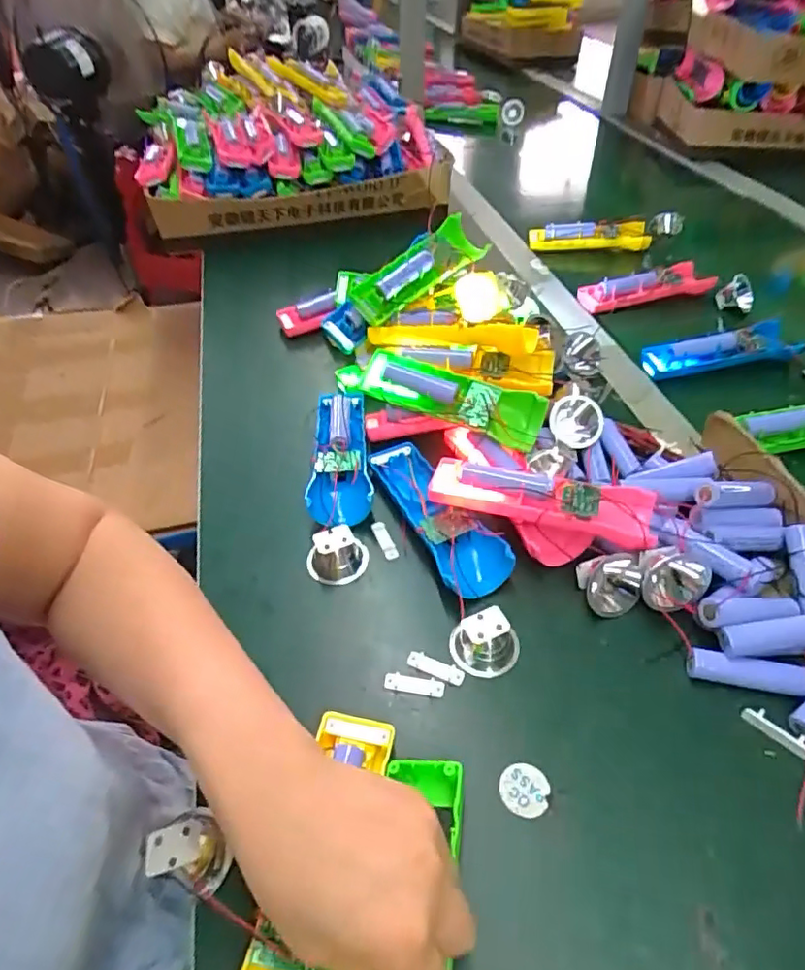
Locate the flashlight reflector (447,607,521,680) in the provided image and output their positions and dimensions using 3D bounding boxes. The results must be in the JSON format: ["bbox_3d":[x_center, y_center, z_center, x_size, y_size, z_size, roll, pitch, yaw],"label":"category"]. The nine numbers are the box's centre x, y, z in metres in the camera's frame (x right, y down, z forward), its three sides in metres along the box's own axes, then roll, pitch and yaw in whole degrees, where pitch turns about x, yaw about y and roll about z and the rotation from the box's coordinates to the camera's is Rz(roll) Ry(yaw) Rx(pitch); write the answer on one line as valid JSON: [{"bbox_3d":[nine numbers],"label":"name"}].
[{"bbox_3d":[0.053,0.101,0.376,0.042,0.025,0.036,-16,47,-11],"label":"flashlight reflector"}]

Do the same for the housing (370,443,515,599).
[{"bbox_3d":[0.026,0.021,0.457,0.050,0.031,0.157,-19,48,-15],"label":"housing"}]

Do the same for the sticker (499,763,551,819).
[{"bbox_3d":[0.067,0.167,0.324,0.026,0.004,0.026,-2,46,2],"label":"sticker"}]

